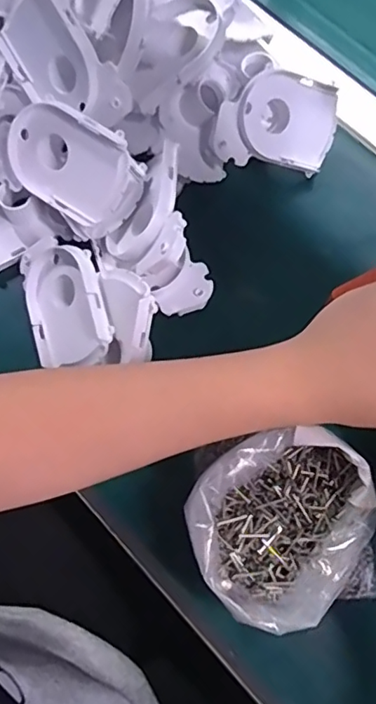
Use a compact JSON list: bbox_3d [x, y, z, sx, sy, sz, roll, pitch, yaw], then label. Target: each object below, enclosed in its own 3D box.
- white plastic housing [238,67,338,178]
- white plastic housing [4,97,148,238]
[{"bbox_3d":[0.075,-0.178,0.416,0.086,0.019,0.063,6,110,-26],"label":"white plastic housing"},{"bbox_3d":[-0.075,-0.132,0.381,0.095,0.033,0.067,39,115,1],"label":"white plastic housing"}]

